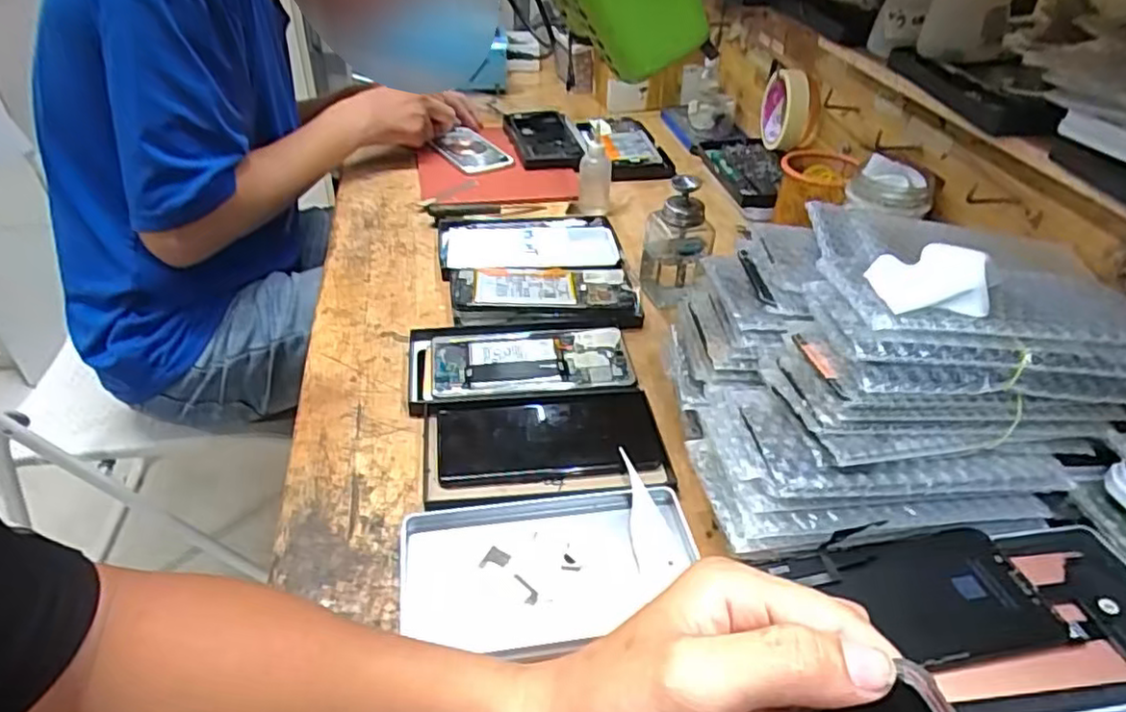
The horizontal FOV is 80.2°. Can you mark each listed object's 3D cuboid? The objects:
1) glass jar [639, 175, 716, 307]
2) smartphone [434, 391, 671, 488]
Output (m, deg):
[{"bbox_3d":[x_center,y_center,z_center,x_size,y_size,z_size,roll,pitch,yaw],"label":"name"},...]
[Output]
[{"bbox_3d":[0.112,-0.114,0.652,0.066,0.118,0.067,6,38,6],"label":"glass jar"},{"bbox_3d":[-0.011,0.062,0.501,0.161,0.013,0.074,-4,38,-7],"label":"smartphone"}]

